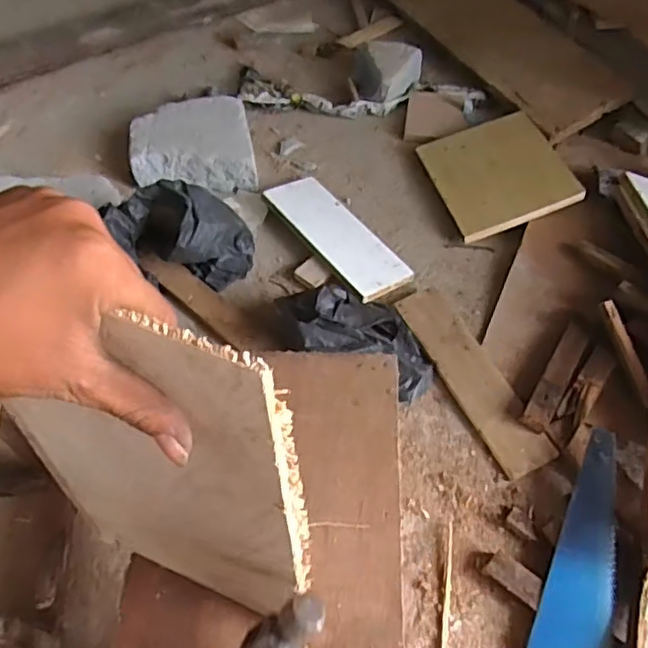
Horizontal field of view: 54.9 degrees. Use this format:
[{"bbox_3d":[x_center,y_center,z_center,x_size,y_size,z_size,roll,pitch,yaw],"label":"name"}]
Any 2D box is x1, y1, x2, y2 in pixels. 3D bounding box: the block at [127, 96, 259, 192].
[{"bbox_3d":[-0.227,-0.307,1.072,0.204,0.063,0.191,-9,56,-5],"label":"block"}]

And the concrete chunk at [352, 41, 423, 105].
[{"bbox_3d":[0.110,-0.479,1.175,0.131,0.063,0.126,-1,55,1],"label":"concrete chunk"}]

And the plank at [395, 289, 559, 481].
[{"bbox_3d":[0.200,0.068,0.845,0.072,0.015,0.289,-22,58,-13],"label":"plank"}]

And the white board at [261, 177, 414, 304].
[{"bbox_3d":[0.019,-0.139,0.964,0.101,0.021,0.262,-30,60,-18],"label":"white board"}]

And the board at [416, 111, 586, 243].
[{"bbox_3d":[0.283,-0.254,1.031,0.200,0.015,0.232,-18,56,1],"label":"board"}]

